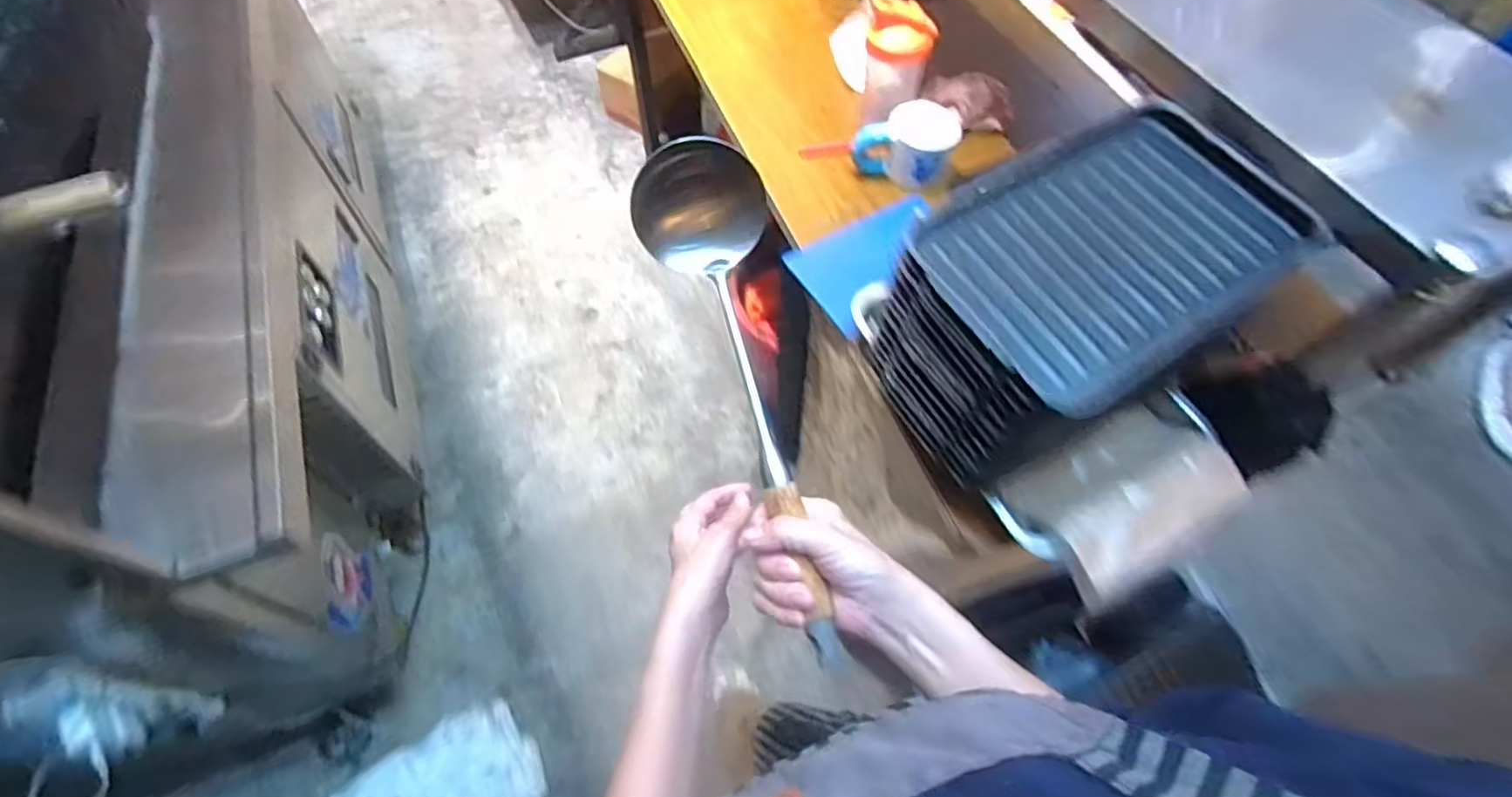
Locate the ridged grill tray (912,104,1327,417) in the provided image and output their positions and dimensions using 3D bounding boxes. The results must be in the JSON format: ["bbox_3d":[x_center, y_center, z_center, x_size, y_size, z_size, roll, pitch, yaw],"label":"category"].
[{"bbox_3d":[0.296,-0.132,0.566,0.297,0.055,0.215,-28,65,-17],"label":"ridged grill tray"}]

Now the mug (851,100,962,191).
[{"bbox_3d":[0.206,-0.355,0.922,0.130,0.074,0.112,20,61,9],"label":"mug"}]

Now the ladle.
[{"bbox_3d":[0.001,-0.002,0.465,0.090,0.068,0.354,-16,82,-11],"label":"ladle"}]

